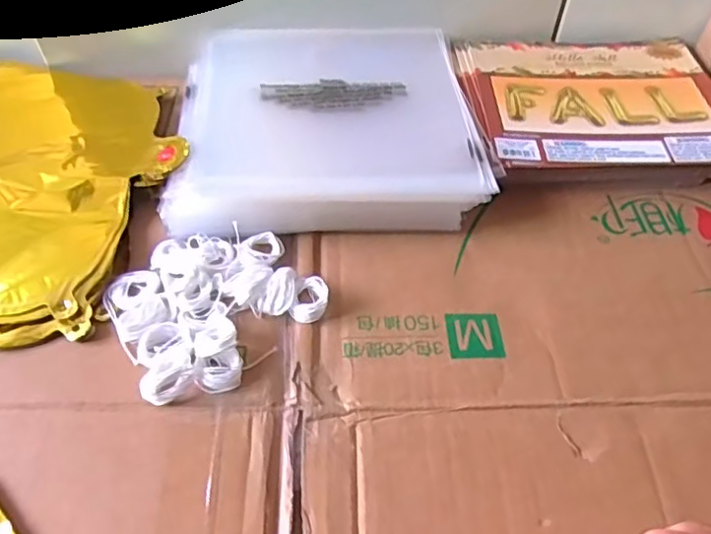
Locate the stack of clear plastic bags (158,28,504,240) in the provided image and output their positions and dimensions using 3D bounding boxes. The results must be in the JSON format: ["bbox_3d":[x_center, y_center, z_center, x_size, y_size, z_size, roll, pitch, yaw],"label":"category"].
[{"bbox_3d":[-0.023,-0.121,0.490,0.224,0.029,0.232,-5,51,-5],"label":"stack of clear plastic bags"}]

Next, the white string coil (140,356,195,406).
[{"bbox_3d":[-0.109,0.064,0.357,0.023,0.012,0.030,34,58,24],"label":"white string coil"}]

